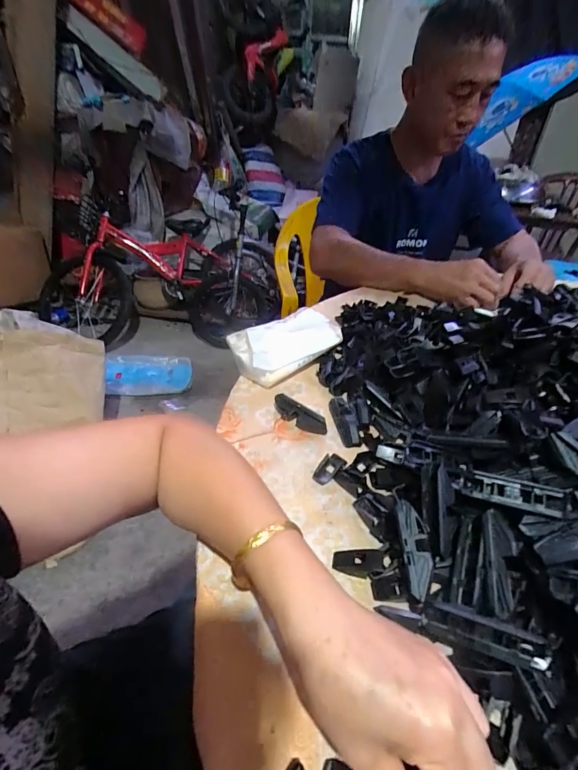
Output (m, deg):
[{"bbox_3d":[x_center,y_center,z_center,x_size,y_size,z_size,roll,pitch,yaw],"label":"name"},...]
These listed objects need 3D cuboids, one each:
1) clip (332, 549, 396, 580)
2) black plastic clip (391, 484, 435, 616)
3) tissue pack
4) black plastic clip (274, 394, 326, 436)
[{"bbox_3d":[0.060,0.145,0.307,0.047,0.009,0.019,-6,37,9],"label":"clip"},{"bbox_3d":[0.097,0.124,0.296,0.024,0.007,0.088,1,58,-3],"label":"black plastic clip"},{"bbox_3d":[-0.005,-0.057,0.507,0.138,0.051,0.090,-23,45,-30],"label":"tissue pack"},{"bbox_3d":[0.012,0.035,0.435,0.069,0.019,0.016,27,43,28],"label":"black plastic clip"}]

